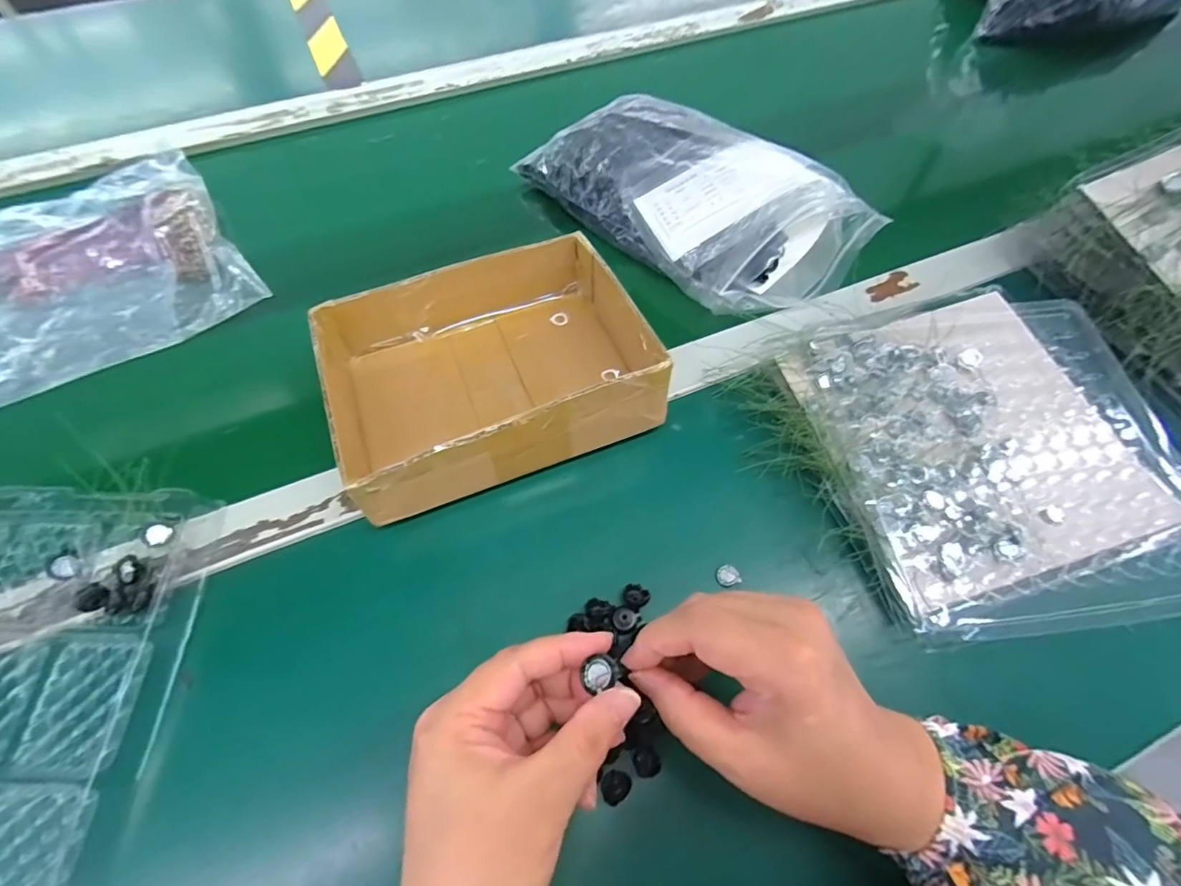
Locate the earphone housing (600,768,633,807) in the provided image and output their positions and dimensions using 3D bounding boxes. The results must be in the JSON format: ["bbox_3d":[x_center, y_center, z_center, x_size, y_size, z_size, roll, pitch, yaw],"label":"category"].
[{"bbox_3d":[0.013,0.176,0.268,0.015,0.009,0.016,0,61,0],"label":"earphone housing"}]

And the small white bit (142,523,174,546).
[{"bbox_3d":[-0.269,0.057,0.326,0.013,0.012,0.014,19,63,10],"label":"small white bit"}]

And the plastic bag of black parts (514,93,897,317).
[{"bbox_3d":[0.086,-0.218,0.450,0.282,0.058,0.153,39,68,19],"label":"plastic bag of black parts"}]

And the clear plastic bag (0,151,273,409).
[{"bbox_3d":[-0.457,-0.133,0.423,0.311,0.031,0.227,-27,65,-14],"label":"clear plastic bag"}]

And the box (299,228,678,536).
[{"bbox_3d":[-0.071,-0.055,0.361,0.206,0.064,0.163,-20,63,-11],"label":"box"}]

